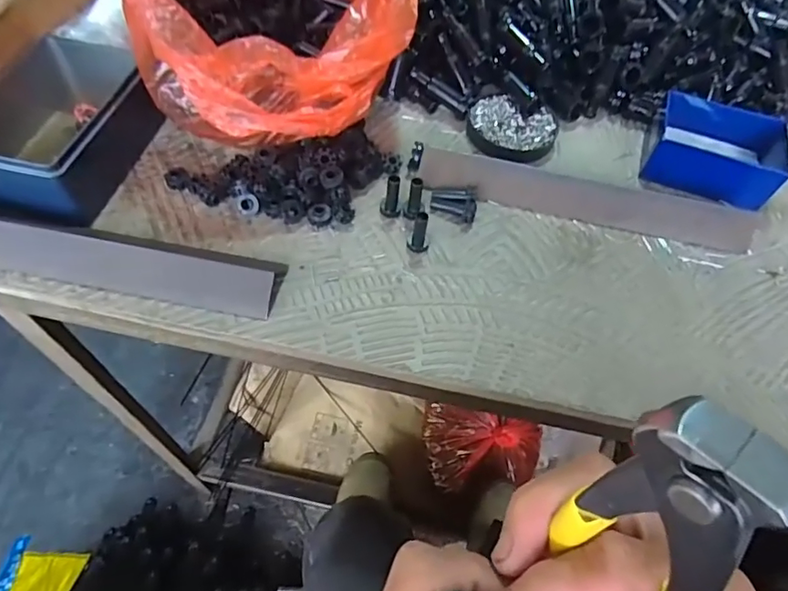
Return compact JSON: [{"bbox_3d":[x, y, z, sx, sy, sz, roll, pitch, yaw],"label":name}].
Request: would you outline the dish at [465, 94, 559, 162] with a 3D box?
[{"bbox_3d":[0.111,-0.158,0.501,0.082,0.013,0.072,23,59,11],"label":"dish"}]

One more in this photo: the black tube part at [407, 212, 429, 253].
[{"bbox_3d":[0.020,-0.048,0.407,0.016,0.038,0.011,7,57,0],"label":"black tube part"}]

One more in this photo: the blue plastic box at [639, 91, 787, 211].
[{"bbox_3d":[0.291,-0.132,0.482,0.107,0.041,0.094,23,59,11],"label":"blue plastic box"}]

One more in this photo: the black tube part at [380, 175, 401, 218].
[{"bbox_3d":[-0.002,-0.080,0.427,0.016,0.038,0.012,-6,58,-8],"label":"black tube part"}]

